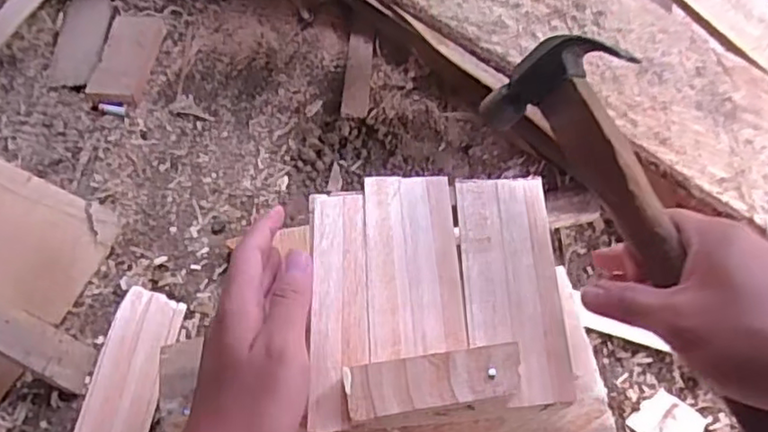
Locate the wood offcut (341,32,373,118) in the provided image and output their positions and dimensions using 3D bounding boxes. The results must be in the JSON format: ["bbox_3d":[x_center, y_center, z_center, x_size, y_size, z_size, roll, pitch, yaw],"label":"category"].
[{"bbox_3d":[-0.026,-0.144,0.651,0.026,0.010,0.101,3,63,3],"label":"wood offcut"}]

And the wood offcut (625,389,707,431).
[{"bbox_3d":[0.222,0.163,0.496,0.049,0.012,0.042,34,68,17],"label":"wood offcut"}]

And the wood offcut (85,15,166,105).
[{"bbox_3d":[-0.274,-0.171,0.675,0.054,0.015,0.117,6,63,4],"label":"wood offcut"}]

